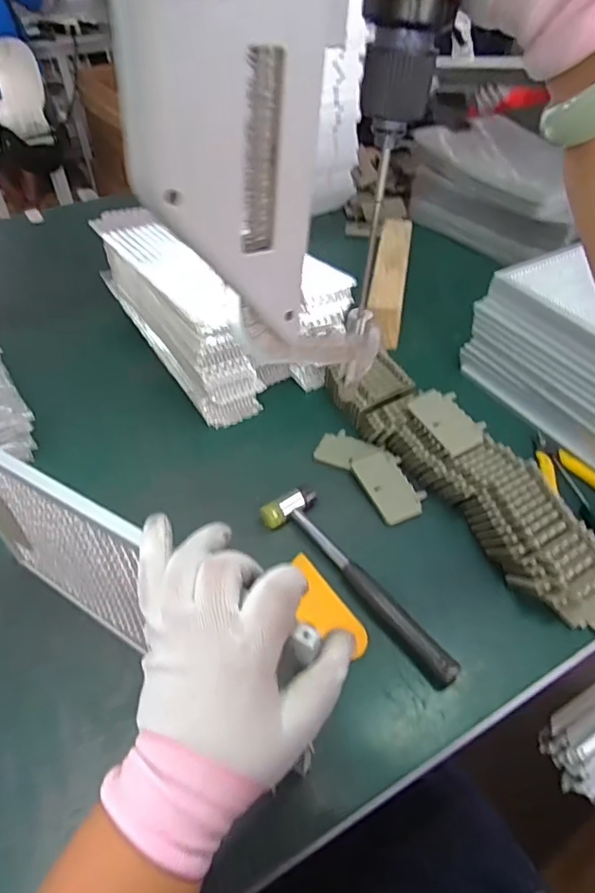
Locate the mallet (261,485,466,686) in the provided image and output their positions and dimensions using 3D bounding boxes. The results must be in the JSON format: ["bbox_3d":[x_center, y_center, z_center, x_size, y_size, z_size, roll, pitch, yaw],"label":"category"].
[{"bbox_3d":[0.058,0.125,0.525,0.055,0.022,0.233,-30,52,-26],"label":"mallet"}]

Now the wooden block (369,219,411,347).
[{"bbox_3d":[0.142,-0.261,0.861,0.052,0.084,0.281,8,46,8],"label":"wooden block"}]

